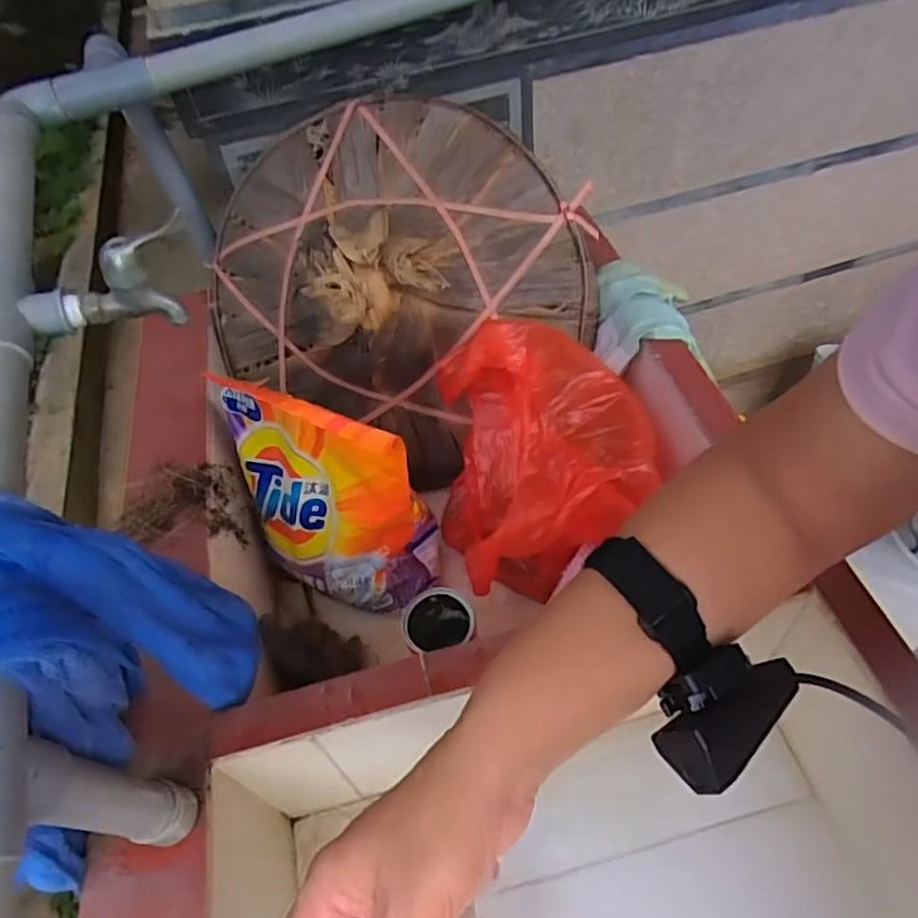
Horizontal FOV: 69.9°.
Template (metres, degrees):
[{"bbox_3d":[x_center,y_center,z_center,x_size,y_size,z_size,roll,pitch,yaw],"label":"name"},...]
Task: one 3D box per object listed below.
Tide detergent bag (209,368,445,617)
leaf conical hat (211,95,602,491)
[{"bbox_3d":[-0.149,0.030,0.645,0.238,0.228,0.095,20,55,22],"label":"Tide detergent bag"},{"bbox_3d":[-0.077,-0.212,0.697,0.429,0.212,0.381,30,92,6],"label":"leaf conical hat"}]

